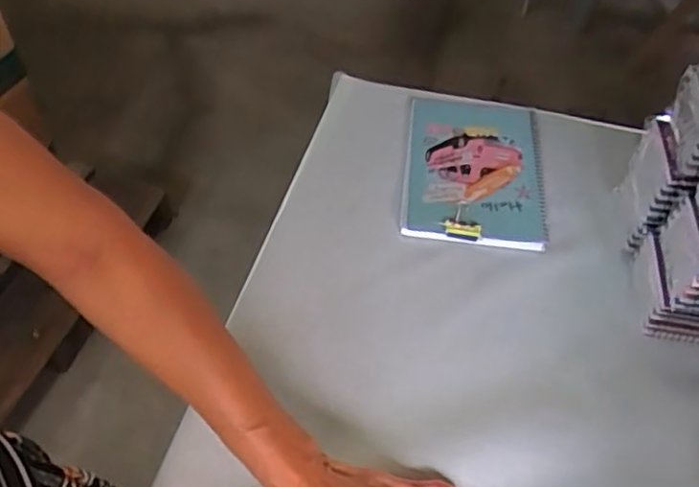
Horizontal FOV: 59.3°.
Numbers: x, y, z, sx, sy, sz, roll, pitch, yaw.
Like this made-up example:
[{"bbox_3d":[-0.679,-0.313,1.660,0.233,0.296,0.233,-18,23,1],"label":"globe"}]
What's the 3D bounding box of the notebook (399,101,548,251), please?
[{"bbox_3d":[0.144,-0.089,0.713,0.154,0.020,0.211,8,52,2],"label":"notebook"}]

